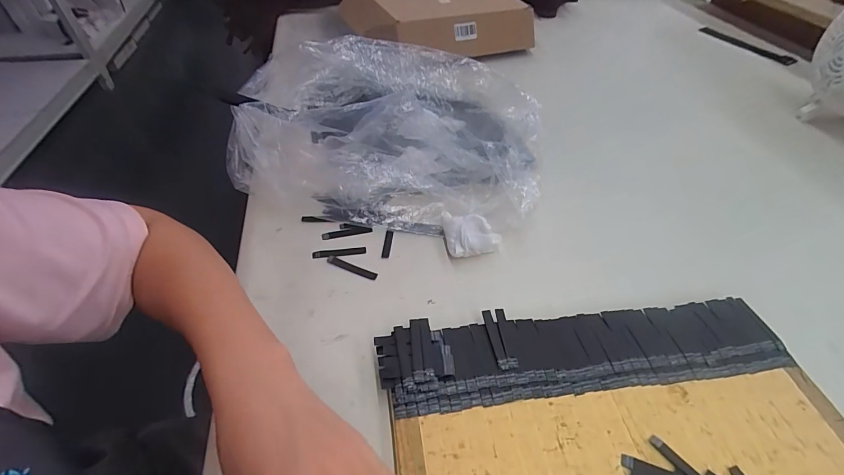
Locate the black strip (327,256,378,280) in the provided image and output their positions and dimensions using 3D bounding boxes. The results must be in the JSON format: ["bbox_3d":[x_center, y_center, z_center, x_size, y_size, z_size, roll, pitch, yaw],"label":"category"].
[{"bbox_3d":[-0.077,0.033,0.424,0.061,0.005,0.009,18,49,14],"label":"black strip"}]

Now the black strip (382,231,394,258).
[{"bbox_3d":[-0.041,0.007,0.448,0.009,0.004,0.038,4,47,2],"label":"black strip"}]

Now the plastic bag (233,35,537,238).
[{"bbox_3d":[-0.046,-0.165,0.537,0.411,0.116,0.325,10,48,8],"label":"plastic bag"}]

